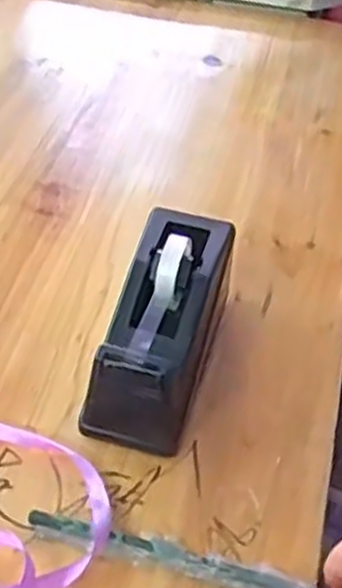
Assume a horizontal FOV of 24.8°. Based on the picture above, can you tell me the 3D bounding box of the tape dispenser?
[{"bbox_3d":[-0.005,0.017,0.482,0.062,0.075,0.148,14,45,11],"label":"tape dispenser"}]

